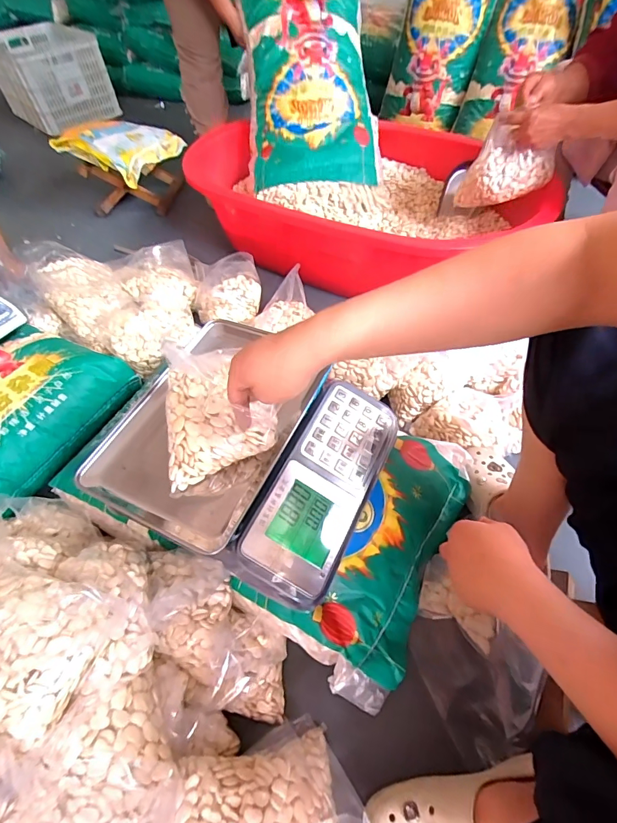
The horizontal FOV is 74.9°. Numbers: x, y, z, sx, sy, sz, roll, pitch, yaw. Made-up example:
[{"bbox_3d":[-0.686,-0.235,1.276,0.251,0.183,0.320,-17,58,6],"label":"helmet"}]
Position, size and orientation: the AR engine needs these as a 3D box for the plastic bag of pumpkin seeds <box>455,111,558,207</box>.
[{"bbox_3d":[0.434,-0.521,0.872,0.181,0.167,0.068,10,54,11],"label":"plastic bag of pumpkin seeds"}]

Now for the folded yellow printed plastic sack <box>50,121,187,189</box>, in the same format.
[{"bbox_3d":[-0.649,-0.916,1.396,0.325,0.108,0.277,12,54,12],"label":"folded yellow printed plastic sack"}]

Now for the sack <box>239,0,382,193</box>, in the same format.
[{"bbox_3d":[0.003,-0.929,1.129,0.346,0.096,0.614,-6,90,-1],"label":"sack"}]

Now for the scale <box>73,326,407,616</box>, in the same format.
[{"bbox_3d":[-0.084,0.044,0.585,0.359,0.095,0.339,20,56,18],"label":"scale"}]

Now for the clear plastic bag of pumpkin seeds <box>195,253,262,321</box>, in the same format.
[{"bbox_3d":[-0.198,-0.297,0.978,0.163,0.133,0.105,-11,53,-5],"label":"clear plastic bag of pumpkin seeds"}]

